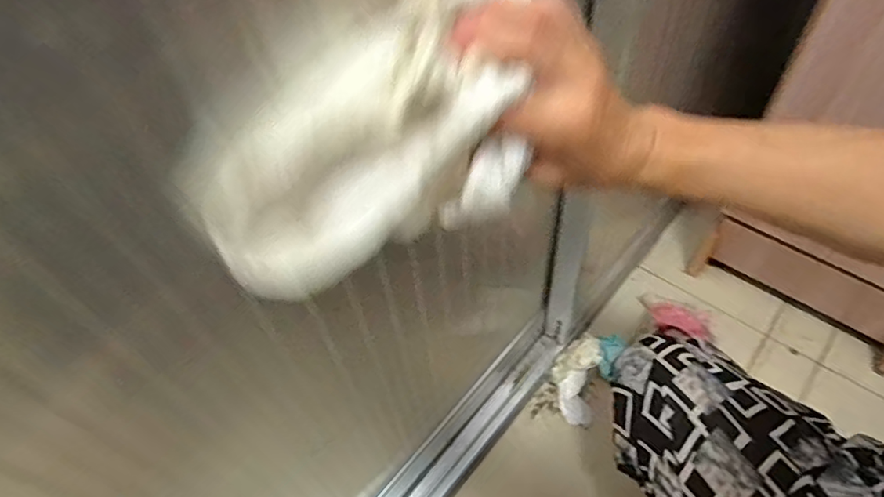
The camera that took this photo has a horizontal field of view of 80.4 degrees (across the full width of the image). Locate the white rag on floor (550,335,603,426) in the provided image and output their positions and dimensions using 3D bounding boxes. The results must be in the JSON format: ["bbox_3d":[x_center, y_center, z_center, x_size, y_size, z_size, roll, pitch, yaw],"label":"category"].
[{"bbox_3d":[0.188,0.179,0.742,0.060,0.029,0.127,10,53,16],"label":"white rag on floor"}]

